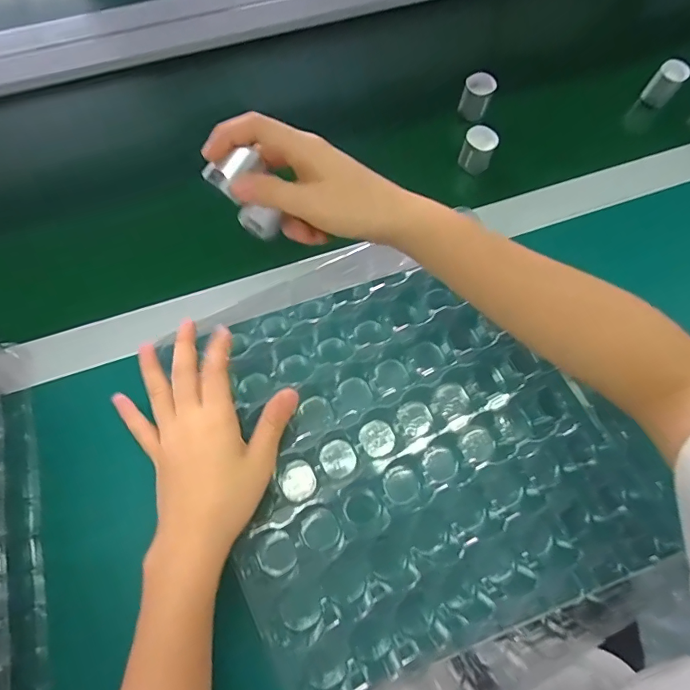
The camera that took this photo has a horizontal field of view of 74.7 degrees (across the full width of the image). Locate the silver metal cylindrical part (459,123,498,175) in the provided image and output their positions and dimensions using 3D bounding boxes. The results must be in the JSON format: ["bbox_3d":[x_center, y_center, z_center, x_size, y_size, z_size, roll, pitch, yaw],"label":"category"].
[{"bbox_3d":[0.133,-0.195,0.451,0.030,0.035,0.027,22,71,5],"label":"silver metal cylindrical part"}]

